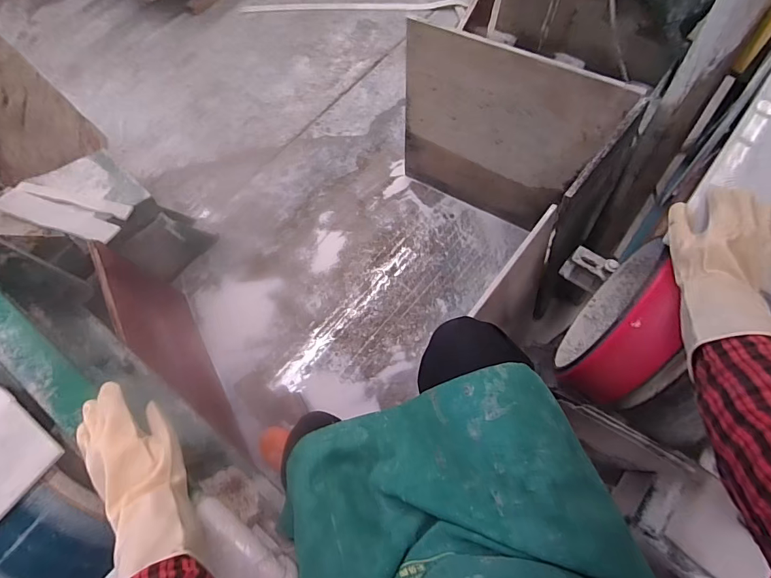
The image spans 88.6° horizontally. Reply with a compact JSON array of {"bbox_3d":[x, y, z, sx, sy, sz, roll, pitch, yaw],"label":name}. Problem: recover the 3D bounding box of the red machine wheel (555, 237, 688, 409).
[{"bbox_3d":[0.395,0.054,0.634,0.100,0.267,0.268,36,74,14],"label":"red machine wheel"}]

